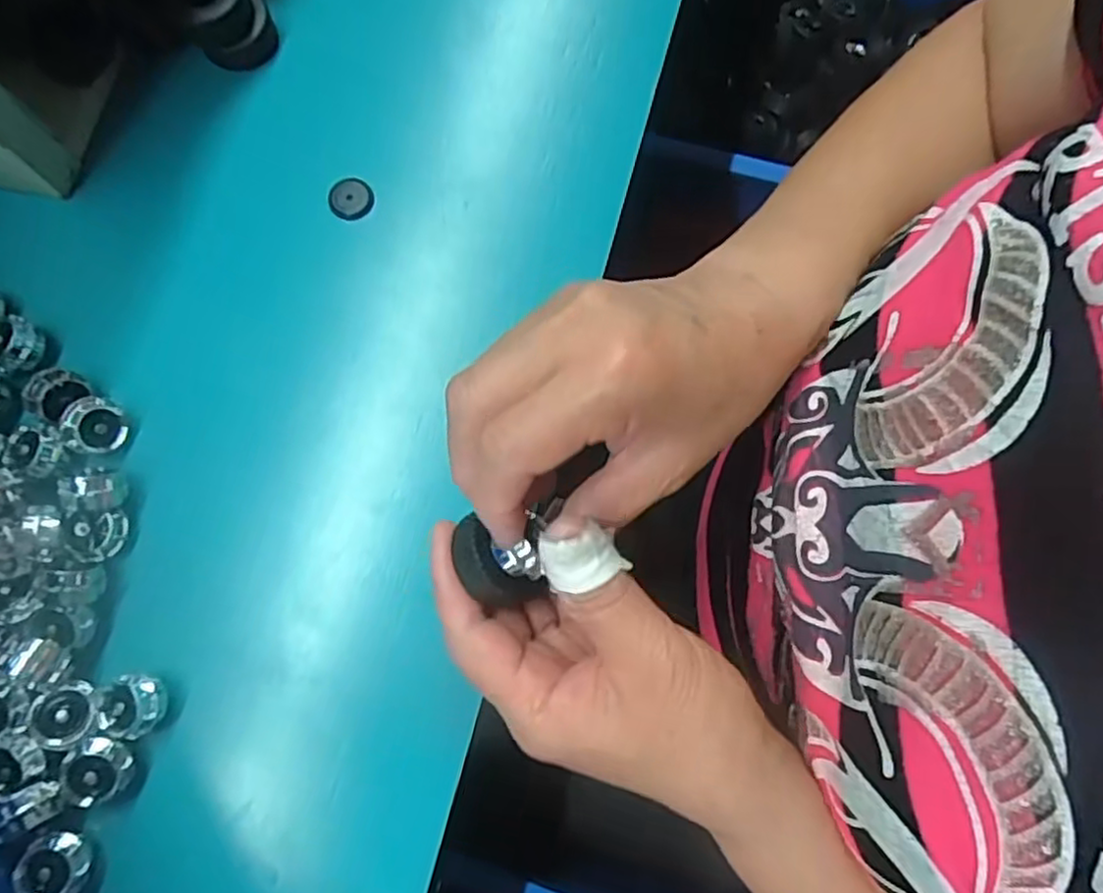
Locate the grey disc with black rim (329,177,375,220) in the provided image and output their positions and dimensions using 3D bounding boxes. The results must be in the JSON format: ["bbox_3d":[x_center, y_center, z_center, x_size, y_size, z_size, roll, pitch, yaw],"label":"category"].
[{"bbox_3d":[-0.099,-0.123,0.341,0.022,0.004,0.020,0,87,2],"label":"grey disc with black rim"}]

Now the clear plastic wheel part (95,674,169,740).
[{"bbox_3d":[-0.166,0.104,0.276,0.023,0.018,0.023,1,78,-3],"label":"clear plastic wheel part"}]

